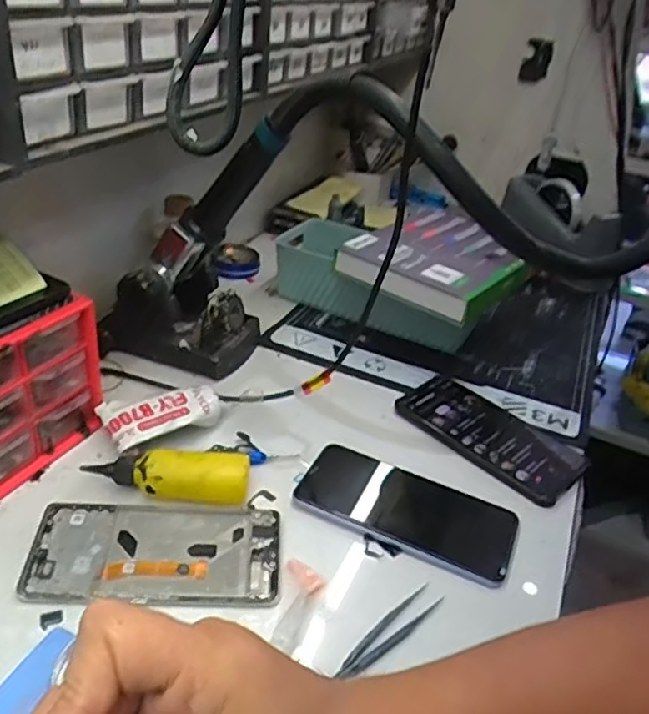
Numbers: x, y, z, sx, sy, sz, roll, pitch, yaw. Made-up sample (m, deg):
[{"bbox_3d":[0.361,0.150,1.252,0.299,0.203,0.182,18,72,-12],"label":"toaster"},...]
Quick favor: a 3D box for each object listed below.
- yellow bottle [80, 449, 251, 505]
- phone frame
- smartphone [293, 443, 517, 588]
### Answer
[{"bbox_3d":[-0.115,0.088,0.479,0.115,0.033,0.035,3,32,-8],"label":"yellow bottle"},{"bbox_3d":[-0.113,0.133,0.434,0.161,0.011,0.082,3,32,-9],"label":"phone frame"},{"bbox_3d":[0.062,0.113,0.491,0.161,0.012,0.078,18,34,16],"label":"smartphone"}]

